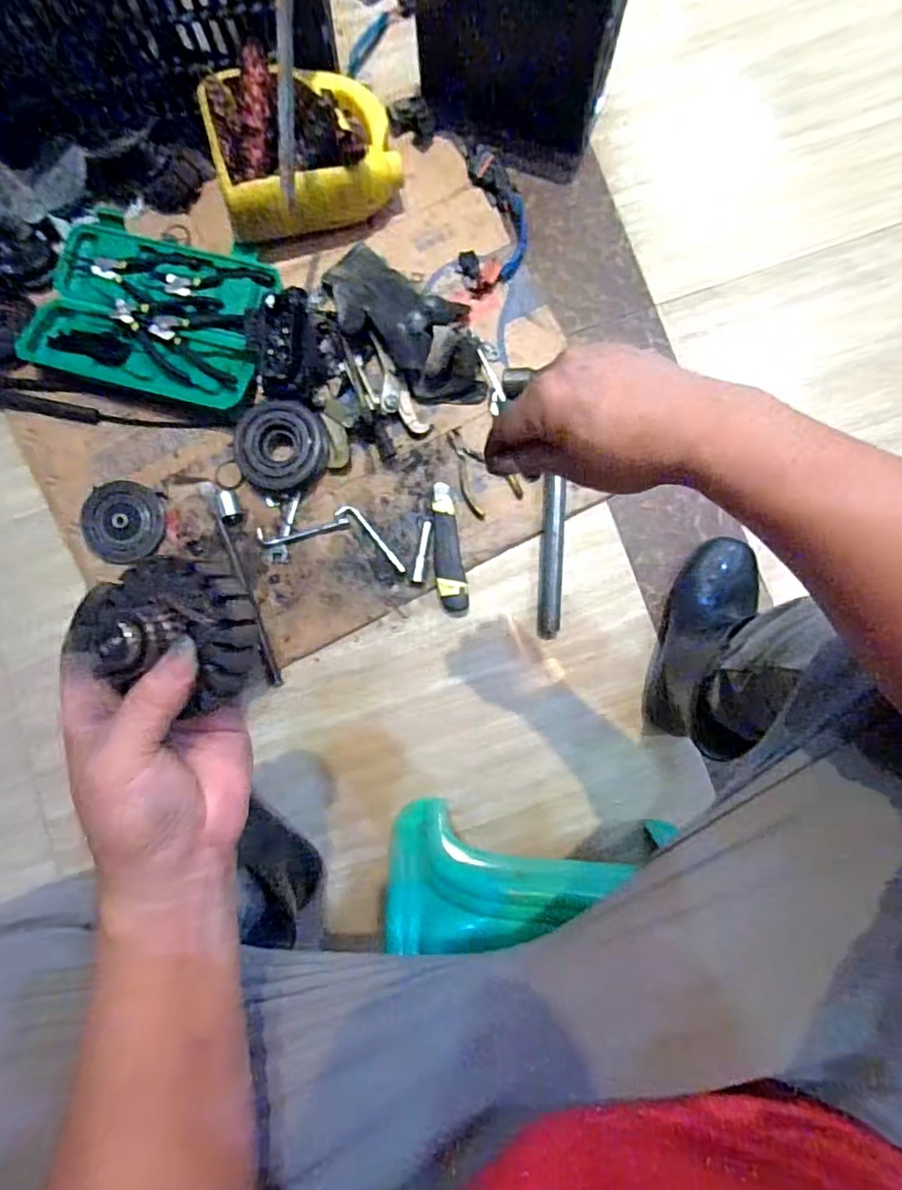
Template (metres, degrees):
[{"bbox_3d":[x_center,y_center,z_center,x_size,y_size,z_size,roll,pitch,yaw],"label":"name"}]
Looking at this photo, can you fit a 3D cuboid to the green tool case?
[{"bbox_3d":[-0.384,-0.367,0.771,0.298,0.033,0.212,16,85,2],"label":"green tool case"}]

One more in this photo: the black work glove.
[{"bbox_3d":[-0.054,-0.344,0.755,0.256,0.066,0.132,42,87,3],"label":"black work glove"}]

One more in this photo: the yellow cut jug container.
[{"bbox_3d":[-0.178,-0.545,0.758,0.222,0.095,0.189,-14,85,-1],"label":"yellow cut jug container"}]

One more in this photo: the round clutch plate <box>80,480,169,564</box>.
[{"bbox_3d":[-0.417,-0.093,0.770,0.105,0.008,0.101,0,85,0],"label":"round clutch plate"}]

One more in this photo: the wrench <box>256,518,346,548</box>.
[{"bbox_3d":[-0.187,-0.083,0.766,0.116,0.004,0.024,-12,85,-1],"label":"wrench"}]

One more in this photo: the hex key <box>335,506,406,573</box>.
[{"bbox_3d":[-0.097,-0.072,0.758,0.115,0.006,0.021,42,87,3],"label":"hex key"}]

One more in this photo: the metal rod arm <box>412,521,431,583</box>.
[{"bbox_3d":[-0.036,-0.054,0.756,0.012,0.008,0.077,10,85,1],"label":"metal rod arm"}]

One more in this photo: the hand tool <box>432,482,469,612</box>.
[{"bbox_3d":[-0.005,-0.060,0.754,0.035,0.016,0.160,-9,85,0],"label":"hand tool"}]

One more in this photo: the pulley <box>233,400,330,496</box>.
[{"bbox_3d":[-0.211,-0.182,0.745,0.109,0.050,0.104,0,85,0],"label":"pulley"}]

